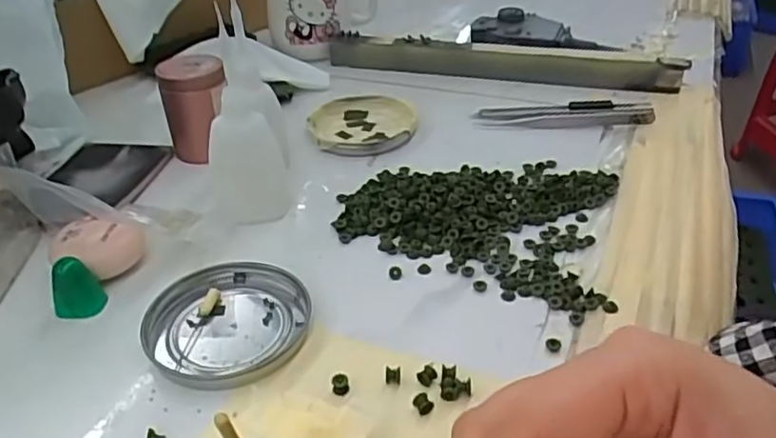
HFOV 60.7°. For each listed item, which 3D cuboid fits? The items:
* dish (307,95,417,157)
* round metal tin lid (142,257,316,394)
[{"bbox_3d":[-0.019,-0.074,0.499,0.076,0.009,0.088,-2,35,1],"label":"dish"},{"bbox_3d":[-0.079,0.050,0.327,0.078,0.008,0.077,-2,35,1],"label":"round metal tin lid"}]

